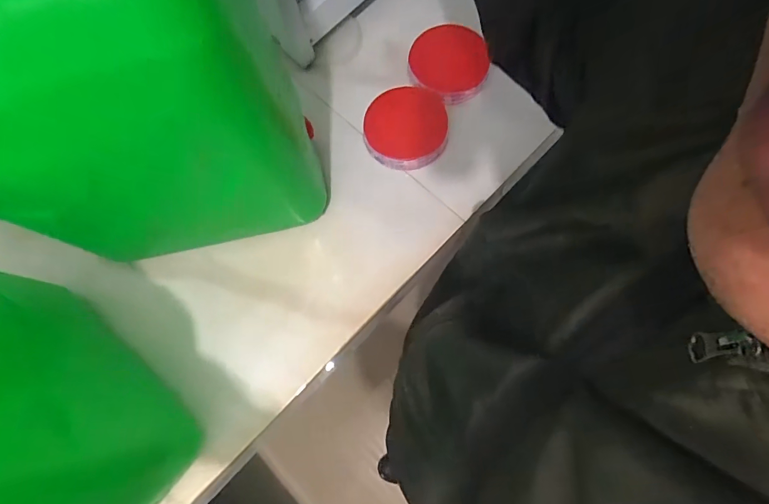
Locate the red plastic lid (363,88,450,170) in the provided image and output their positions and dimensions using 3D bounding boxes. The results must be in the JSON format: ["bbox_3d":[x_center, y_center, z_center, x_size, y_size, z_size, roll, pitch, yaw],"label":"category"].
[{"bbox_3d":[0.031,-0.179,0.594,0.114,0.034,0.116,3,74,5],"label":"red plastic lid"}]

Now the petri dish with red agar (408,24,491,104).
[{"bbox_3d":[0.096,-0.281,0.622,0.116,0.018,0.117,-1,74,4],"label":"petri dish with red agar"}]

